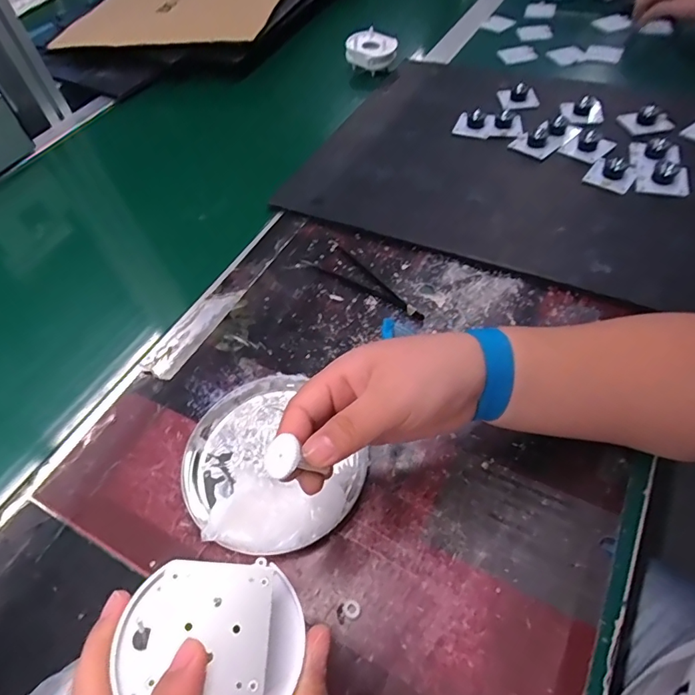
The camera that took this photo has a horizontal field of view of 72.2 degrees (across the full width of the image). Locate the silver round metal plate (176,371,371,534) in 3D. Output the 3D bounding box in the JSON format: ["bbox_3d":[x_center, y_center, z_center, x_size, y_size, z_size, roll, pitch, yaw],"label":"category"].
[{"bbox_3d":[-0.058,0.080,0.333,0.113,0.022,0.125,-31,55,-17],"label":"silver round metal plate"}]

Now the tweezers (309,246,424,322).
[{"bbox_3d":[0.022,-0.057,0.430,0.119,0.006,0.035,36,64,29],"label":"tweezers"}]

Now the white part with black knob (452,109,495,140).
[{"bbox_3d":[0.149,-0.263,0.556,0.044,0.014,0.031,12,55,15],"label":"white part with black knob"}]

